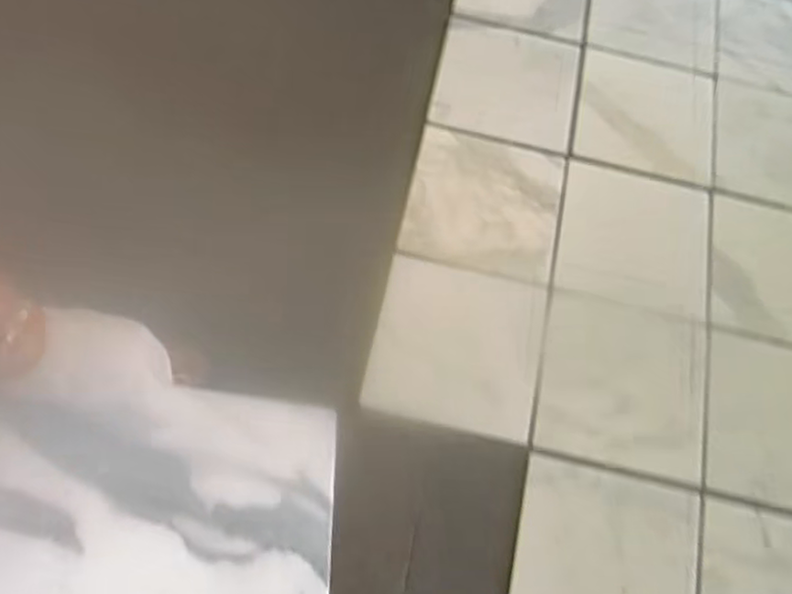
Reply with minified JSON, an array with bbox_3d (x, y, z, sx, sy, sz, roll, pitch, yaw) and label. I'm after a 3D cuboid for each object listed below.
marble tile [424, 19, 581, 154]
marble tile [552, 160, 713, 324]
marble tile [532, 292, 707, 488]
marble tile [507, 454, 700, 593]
[{"bbox_3d":[0.252,-0.488,1.587,0.312,0.019,0.320,12,66,4],"label":"marble tile"},{"bbox_3d":[0.490,-0.123,1.433,0.300,0.013,0.320,12,67,7],"label":"marble tile"},{"bbox_3d":[0.423,0.162,1.298,0.296,0.021,0.312,11,67,7],"label":"marble tile"},{"bbox_3d":[0.355,0.460,1.183,0.300,0.014,0.316,11,67,7],"label":"marble tile"}]

